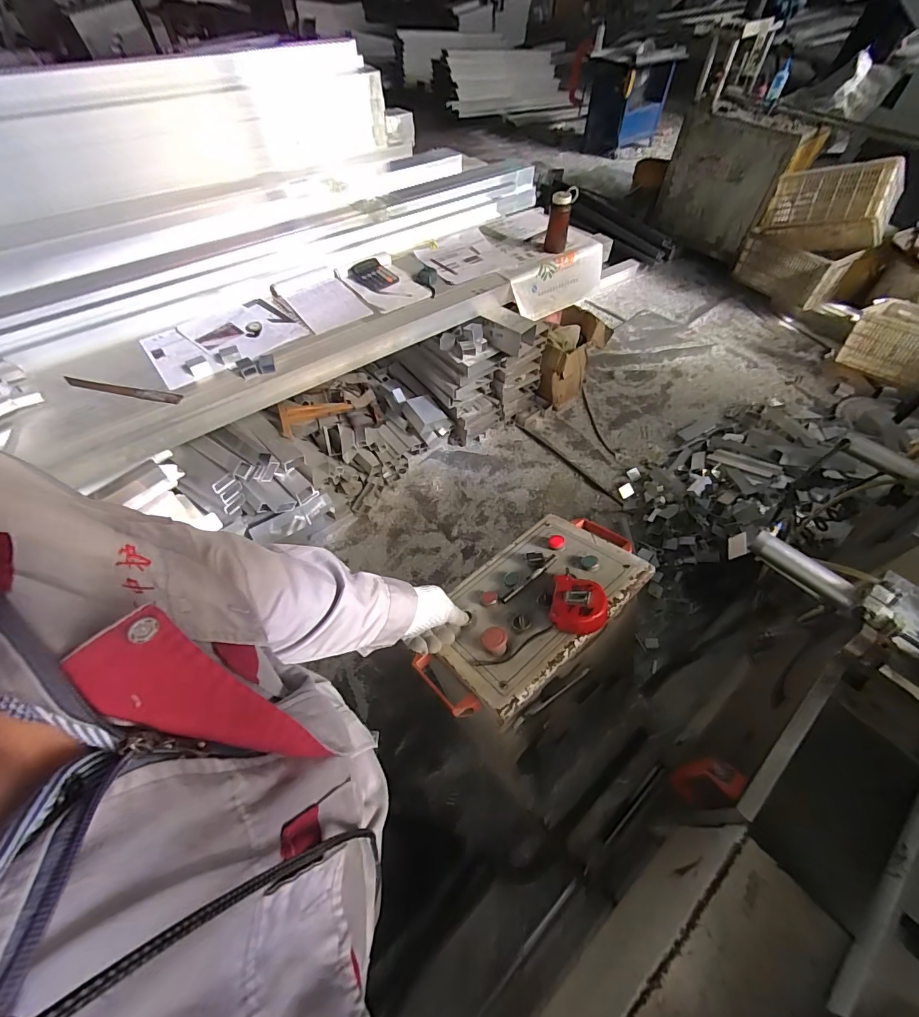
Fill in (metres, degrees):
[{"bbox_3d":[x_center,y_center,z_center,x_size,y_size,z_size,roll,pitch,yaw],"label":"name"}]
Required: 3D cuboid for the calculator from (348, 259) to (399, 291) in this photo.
[{"bbox_3d":[-0.313,-0.863,1.628,0.170,0.034,0.140,30,60,19],"label":"calculator"}]

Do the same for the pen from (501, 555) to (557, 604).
[{"bbox_3d":[0.123,0.122,0.766,0.132,0.009,0.015,-35,62,-22],"label":"pen"}]

